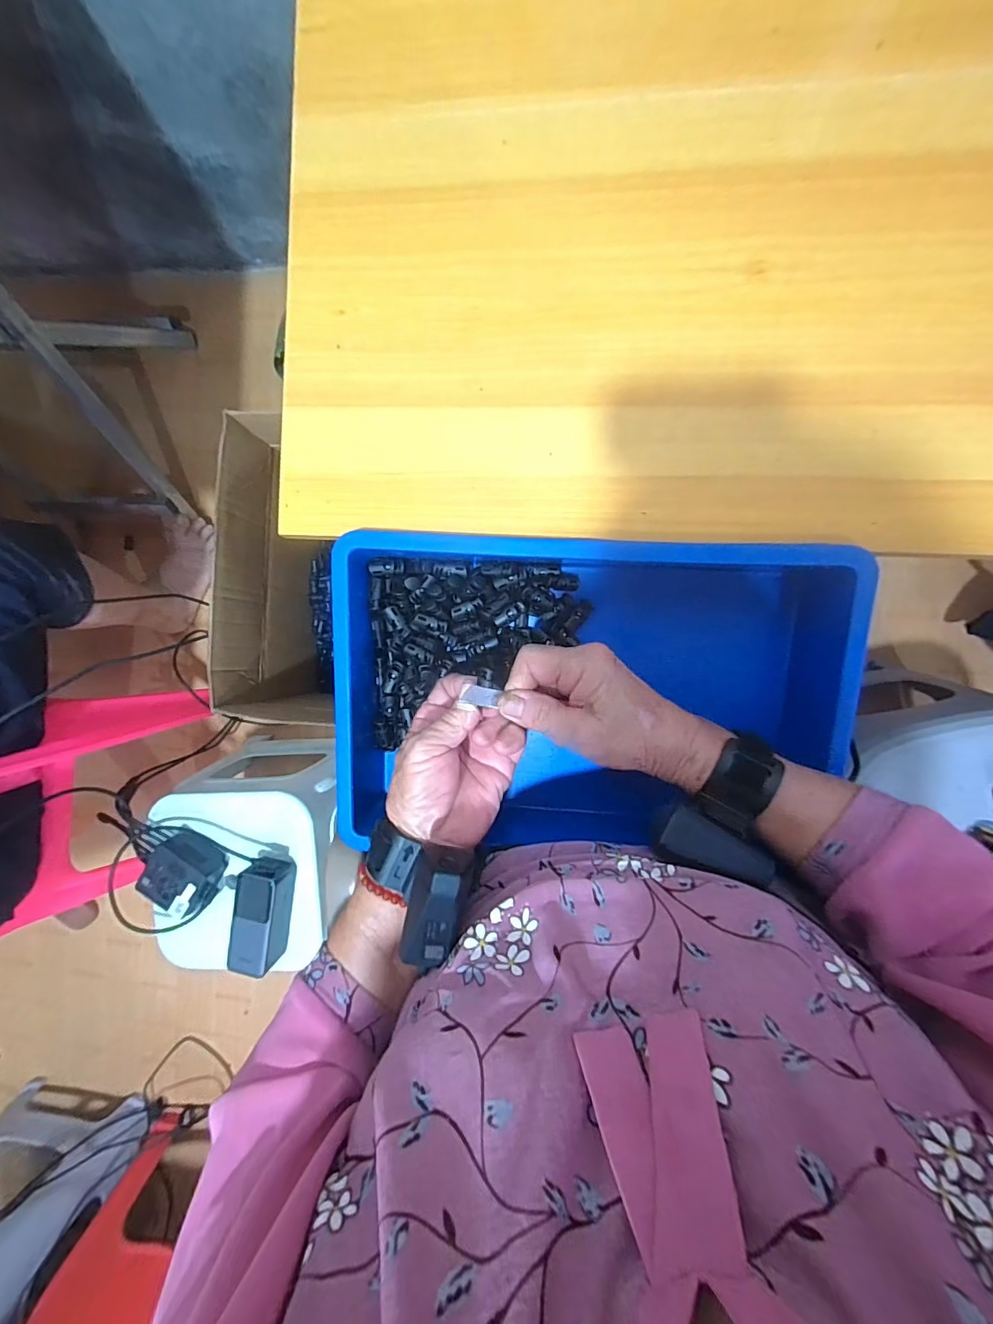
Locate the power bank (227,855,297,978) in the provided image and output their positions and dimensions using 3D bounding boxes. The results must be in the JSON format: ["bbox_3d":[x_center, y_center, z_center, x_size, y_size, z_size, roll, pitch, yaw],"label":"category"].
[{"bbox_3d":[-0.303,0.325,0.612,0.063,0.048,0.140,7,94,6],"label":"power bank"}]

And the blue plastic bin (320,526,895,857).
[{"bbox_3d":[0.066,0.034,0.372,0.366,0.087,0.251,2,93,6],"label":"blue plastic bin"}]

